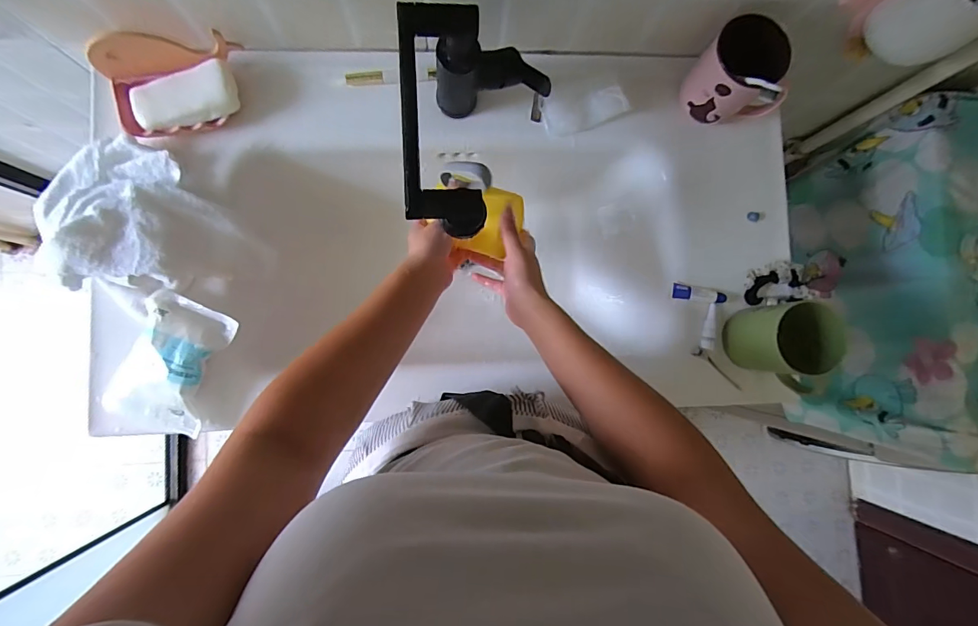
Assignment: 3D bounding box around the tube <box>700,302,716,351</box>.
[{"bbox_3d":[0.292,0.019,0.574,0.021,0.014,0.060,8,85,-4],"label":"tube"}]

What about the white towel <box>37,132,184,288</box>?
[{"bbox_3d":[-0.434,-0.116,0.488,0.137,0.045,0.160,-10,86,-5],"label":"white towel"}]

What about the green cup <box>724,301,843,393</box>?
[{"bbox_3d":[0.356,0.043,0.528,0.085,0.099,0.103,4,85,-4],"label":"green cup"}]

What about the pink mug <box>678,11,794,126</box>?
[{"bbox_3d":[0.321,-0.300,0.551,0.113,0.103,0.109,0,86,-4],"label":"pink mug"}]

